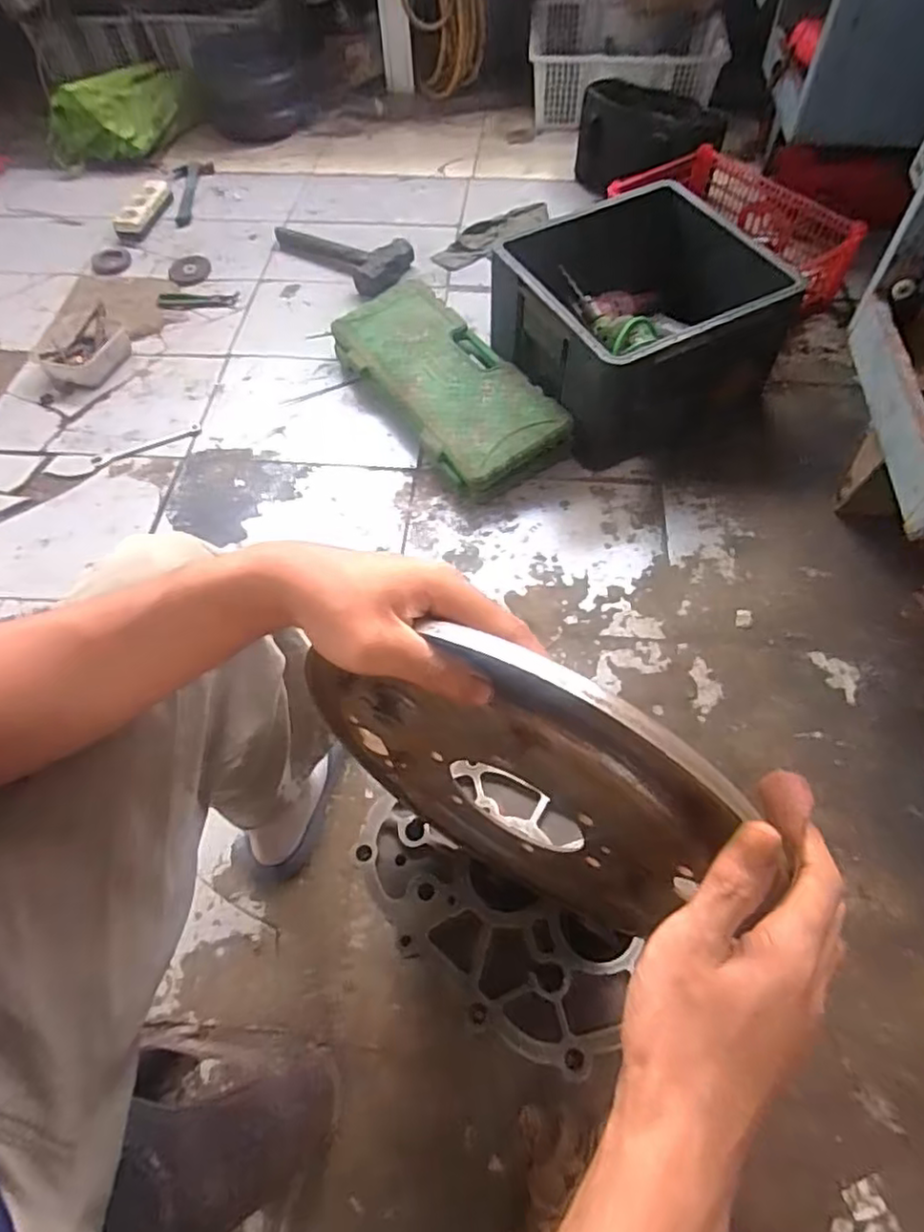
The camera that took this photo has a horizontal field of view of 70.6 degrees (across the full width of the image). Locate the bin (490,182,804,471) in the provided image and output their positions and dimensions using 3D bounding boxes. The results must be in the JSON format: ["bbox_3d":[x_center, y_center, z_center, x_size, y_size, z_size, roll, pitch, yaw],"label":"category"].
[{"bbox_3d":[0.284,-0.494,1.114,0.390,0.220,0.410,-29,62,-14],"label":"bin"}]

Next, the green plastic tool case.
[{"bbox_3d":[-0.039,-0.410,1.140,0.200,0.085,0.495,-31,63,-15],"label":"green plastic tool case"}]

